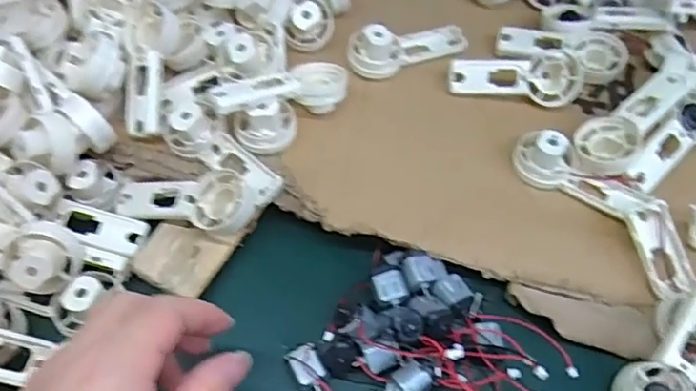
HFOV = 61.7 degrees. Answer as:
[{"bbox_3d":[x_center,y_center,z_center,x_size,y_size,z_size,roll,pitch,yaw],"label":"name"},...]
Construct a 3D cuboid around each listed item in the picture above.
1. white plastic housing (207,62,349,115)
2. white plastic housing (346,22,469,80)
[{"bbox_3d":[-0.046,-0.072,0.389,0.092,0.023,0.036,-16,60,-13],"label":"white plastic housing"},{"bbox_3d":[0.046,-0.115,0.433,0.094,0.028,0.033,-20,60,-15],"label":"white plastic housing"}]

